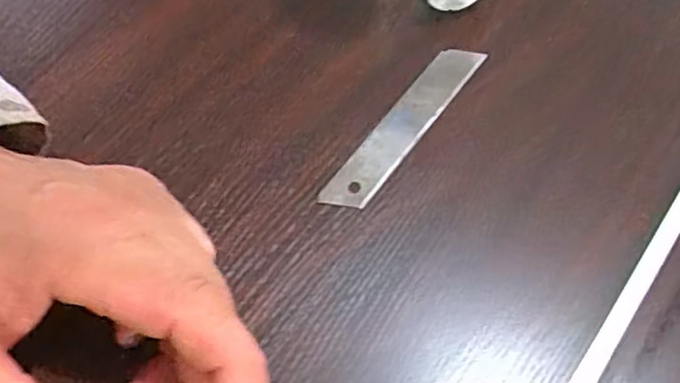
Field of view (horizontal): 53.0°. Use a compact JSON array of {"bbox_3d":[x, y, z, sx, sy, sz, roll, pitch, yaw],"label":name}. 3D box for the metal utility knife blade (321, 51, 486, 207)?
[{"bbox_3d":[0.028,-0.030,0.300,0.019,0.004,0.101,35,67,13],"label":"metal utility knife blade"}]

